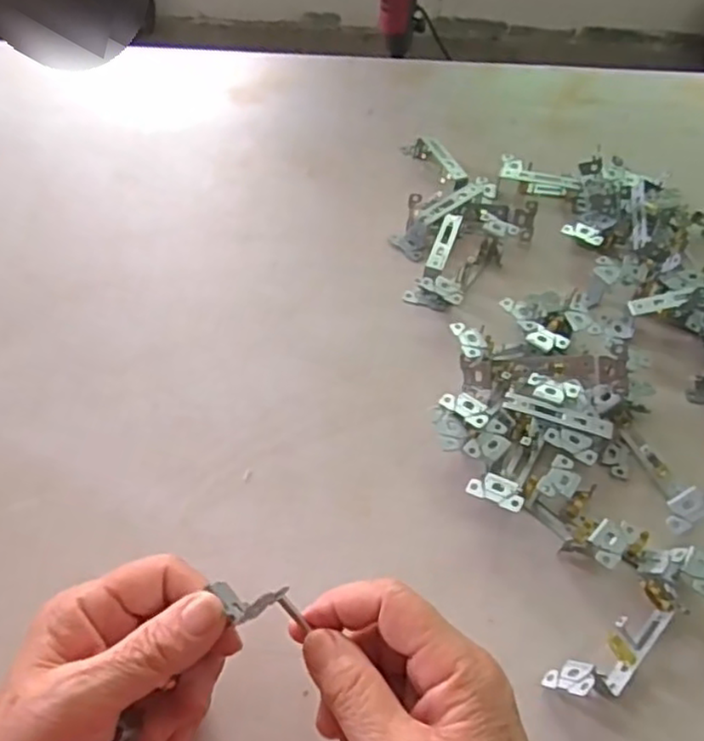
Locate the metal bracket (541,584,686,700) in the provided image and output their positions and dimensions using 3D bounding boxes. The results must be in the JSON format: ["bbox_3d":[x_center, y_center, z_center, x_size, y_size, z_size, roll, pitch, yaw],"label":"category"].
[{"bbox_3d":[0.140,0.145,0.356,0.084,0.026,0.028,-29,60,-23],"label":"metal bracket"}]

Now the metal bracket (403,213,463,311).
[{"bbox_3d":[0.069,-0.083,0.528,0.040,0.030,0.087,14,53,7],"label":"metal bracket"}]

